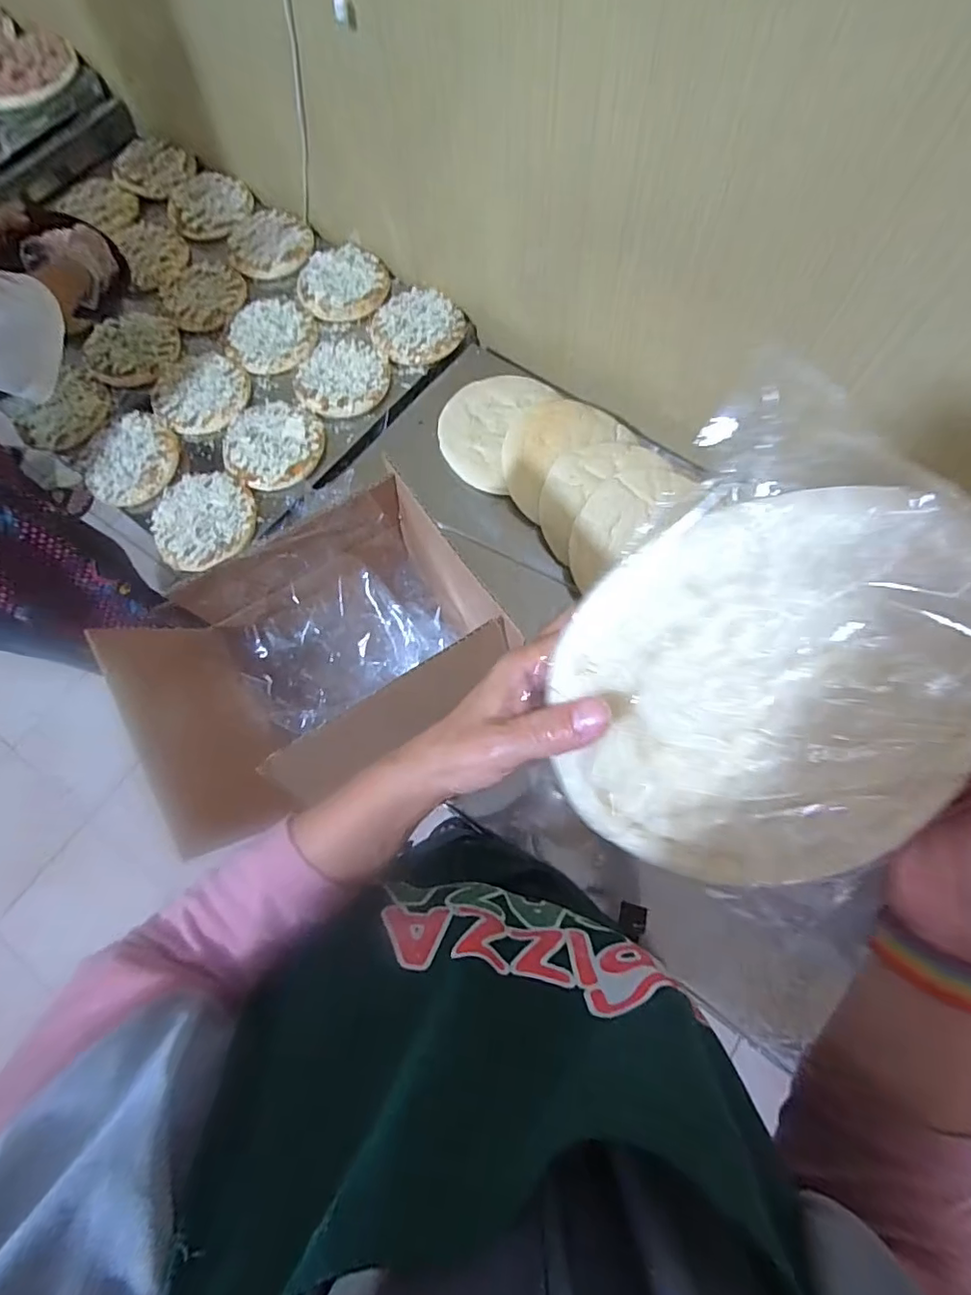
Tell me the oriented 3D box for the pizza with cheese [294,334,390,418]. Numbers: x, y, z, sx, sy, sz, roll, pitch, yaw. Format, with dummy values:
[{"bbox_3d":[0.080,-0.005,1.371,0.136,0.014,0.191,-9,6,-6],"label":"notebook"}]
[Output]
[{"bbox_3d":[-0.223,-0.432,0.857,0.137,0.016,0.156,16,73,8],"label":"pizza with cheese"}]

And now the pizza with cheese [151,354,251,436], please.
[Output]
[{"bbox_3d":[-0.445,-0.401,0.862,0.140,0.015,0.150,-1,71,2],"label":"pizza with cheese"}]

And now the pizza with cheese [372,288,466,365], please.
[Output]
[{"bbox_3d":[-0.110,-0.527,0.890,0.143,0.012,0.137,-21,72,-4],"label":"pizza with cheese"}]

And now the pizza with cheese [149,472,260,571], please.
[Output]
[{"bbox_3d":[-0.402,-0.183,0.784,0.139,0.017,0.153,-14,71,-2],"label":"pizza with cheese"}]

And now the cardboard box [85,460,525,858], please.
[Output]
[{"bbox_3d":[-0.151,0.015,0.521,0.282,0.176,0.210,-35,73,-9],"label":"cardboard box"}]

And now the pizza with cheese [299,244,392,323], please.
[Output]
[{"bbox_3d":[-0.243,-0.625,0.941,0.149,0.028,0.135,-21,72,-4],"label":"pizza with cheese"}]

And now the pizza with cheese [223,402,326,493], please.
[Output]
[{"bbox_3d":[-0.318,-0.305,0.817,0.143,0.013,0.144,-1,71,2],"label":"pizza with cheese"}]

